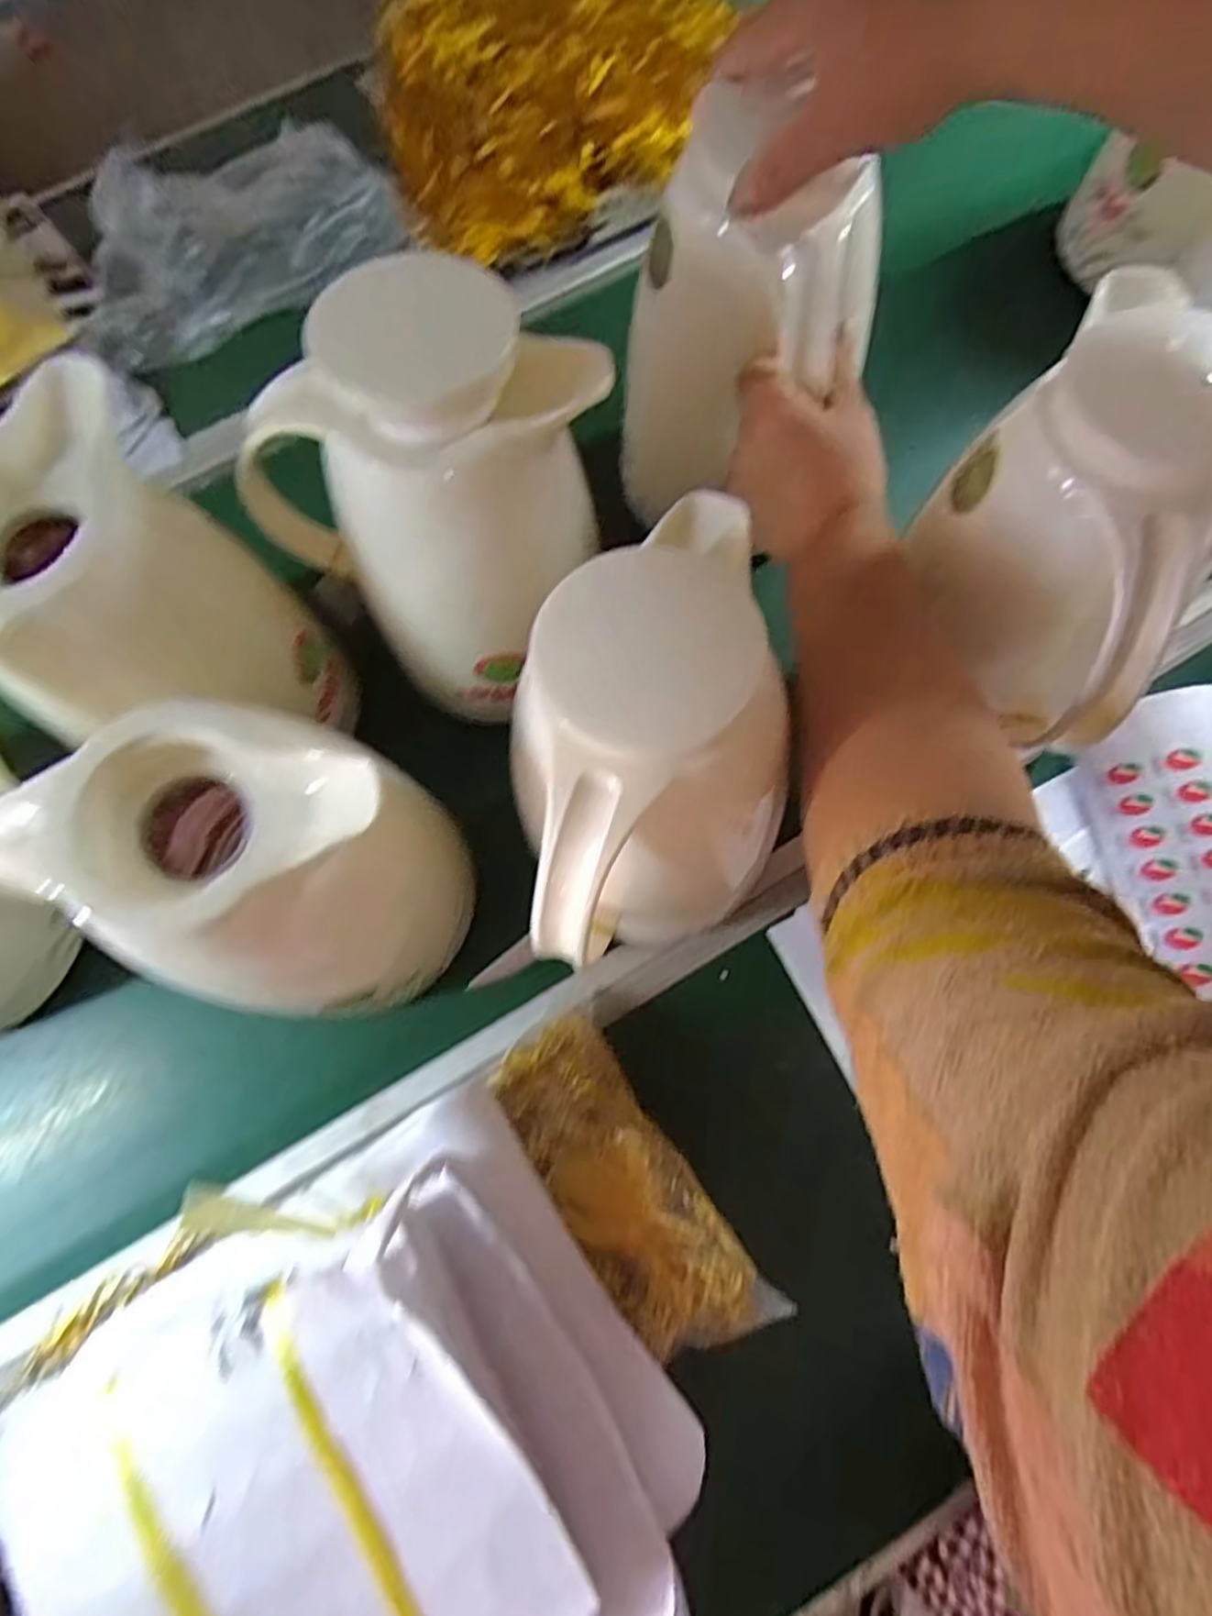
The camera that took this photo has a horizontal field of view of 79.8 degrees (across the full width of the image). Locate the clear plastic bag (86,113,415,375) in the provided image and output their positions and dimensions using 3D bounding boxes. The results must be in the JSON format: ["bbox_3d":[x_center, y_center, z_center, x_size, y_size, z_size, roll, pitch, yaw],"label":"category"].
[{"bbox_3d":[-0.319,-0.485,0.615,0.293,0.077,0.128,-43,79,-10],"label":"clear plastic bag"}]

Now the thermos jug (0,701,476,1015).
[{"bbox_3d":[-0.163,0.026,0.375,0.140,0.192,0.114,20,76,6],"label":"thermos jug"}]

